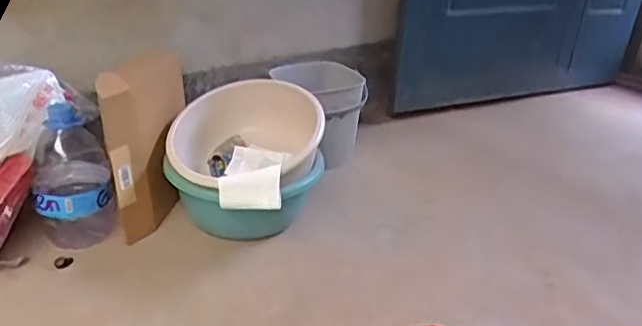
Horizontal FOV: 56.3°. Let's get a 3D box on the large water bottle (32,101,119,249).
[{"bbox_3d":[-0.551,0.024,1.329,0.161,0.289,0.176,-9,31,-23],"label":"large water bottle"}]

